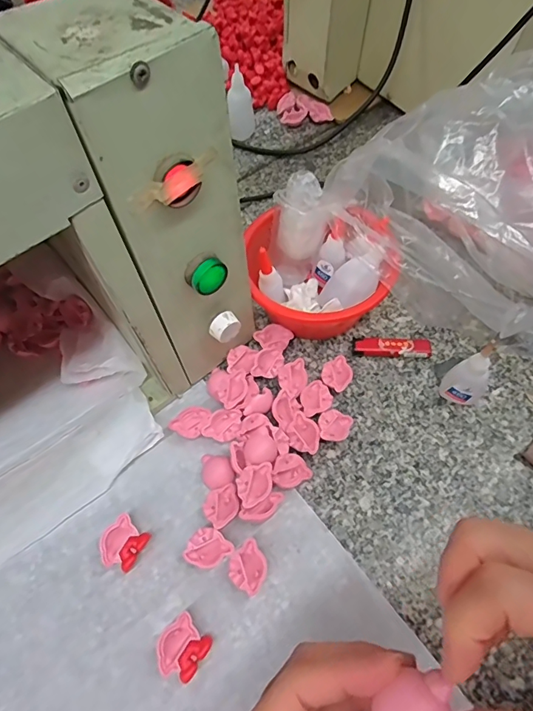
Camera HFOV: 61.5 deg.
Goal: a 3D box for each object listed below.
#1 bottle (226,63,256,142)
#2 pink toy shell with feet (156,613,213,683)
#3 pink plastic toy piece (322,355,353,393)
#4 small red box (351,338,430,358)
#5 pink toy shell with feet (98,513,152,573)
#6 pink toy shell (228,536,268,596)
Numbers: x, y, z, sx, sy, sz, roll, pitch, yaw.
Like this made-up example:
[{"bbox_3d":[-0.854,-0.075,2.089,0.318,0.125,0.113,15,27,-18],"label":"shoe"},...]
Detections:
[{"bbox_3d":[-0.034,-0.342,0.602,0.034,0.086,0.037,-2,59,2],"label":"bottle"},{"bbox_3d":[-0.060,0.211,0.322,0.034,0.014,0.036,35,67,21],"label":"pink toy shell with feet"},{"bbox_3d":[0.068,0.020,0.427,0.029,0.015,0.030,-1,59,2],"label":"pink plastic toy piece"},{"bbox_3d":[0.125,-0.007,0.445,0.074,0.012,0.018,3,60,4],"label":"small red box"},{"bbox_3d":[-0.115,0.151,0.361,0.032,0.016,0.037,23,63,15],"label":"pink toy shell with feet"},{"bbox_3d":[-0.013,0.165,0.347,0.030,0.014,0.032,-1,59,2],"label":"pink toy shell"}]

